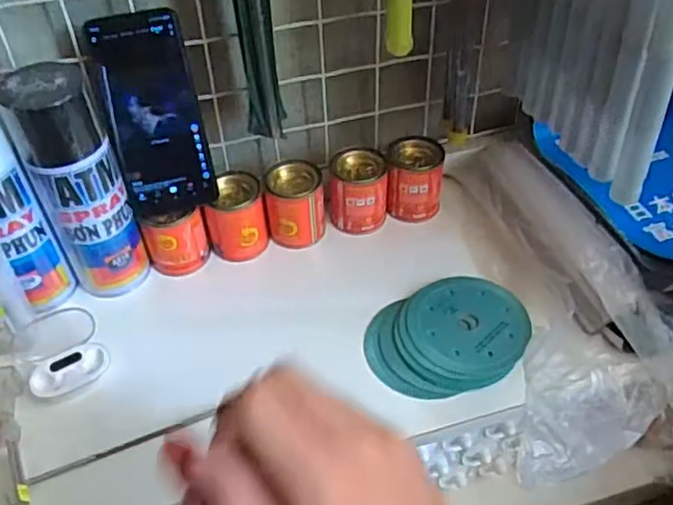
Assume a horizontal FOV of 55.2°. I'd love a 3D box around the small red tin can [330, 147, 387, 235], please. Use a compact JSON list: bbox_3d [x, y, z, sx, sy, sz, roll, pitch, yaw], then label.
[{"bbox_3d":[0.021,-0.060,0.625,0.053,0.067,0.047,2,43,6],"label":"small red tin can"}]

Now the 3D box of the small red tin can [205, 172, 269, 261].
[{"bbox_3d":[-0.094,-0.033,0.604,0.054,0.066,0.049,-11,43,-8],"label":"small red tin can"}]

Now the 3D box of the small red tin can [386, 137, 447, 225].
[{"bbox_3d":[0.077,-0.072,0.637,0.054,0.067,0.050,-2,42,2],"label":"small red tin can"}]

